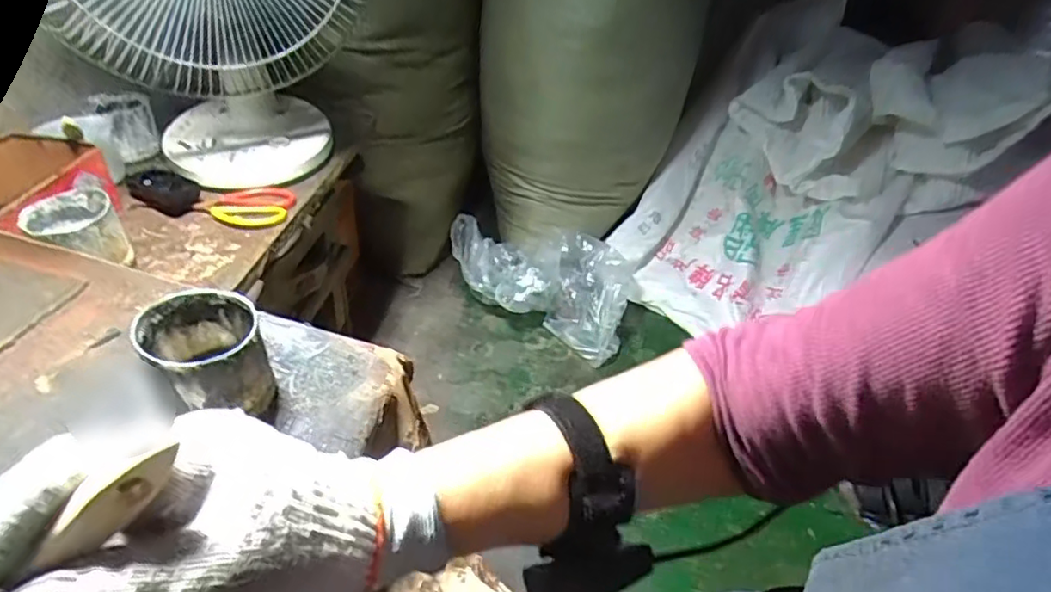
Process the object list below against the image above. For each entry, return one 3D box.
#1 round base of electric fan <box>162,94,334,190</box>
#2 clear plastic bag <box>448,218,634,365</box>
[{"bbox_3d":[-0.426,-0.242,0.947,0.242,0.052,0.218,-26,48,-31],"label":"round base of electric fan"},{"bbox_3d":[0.028,-0.033,1.418,0.436,0.174,0.257,17,42,16],"label":"clear plastic bag"}]

